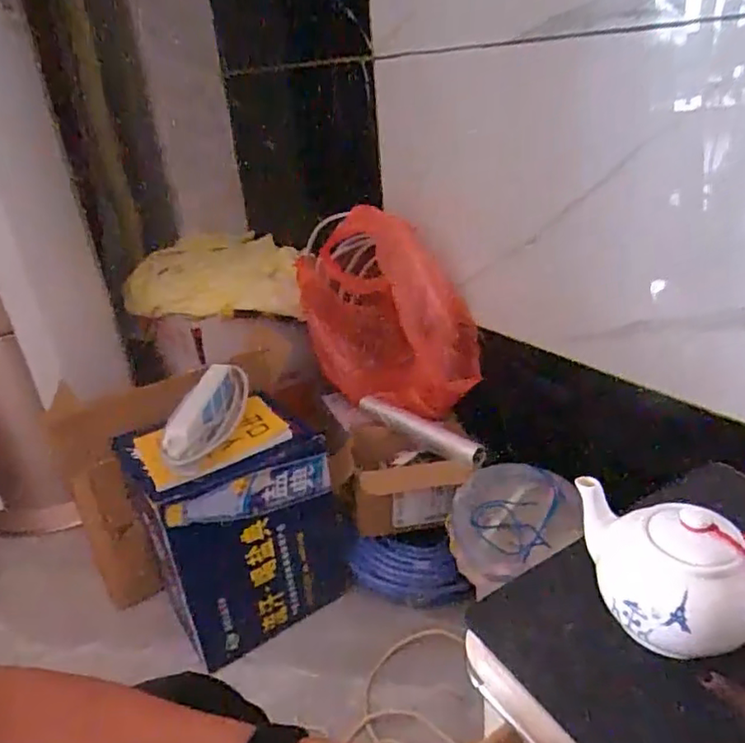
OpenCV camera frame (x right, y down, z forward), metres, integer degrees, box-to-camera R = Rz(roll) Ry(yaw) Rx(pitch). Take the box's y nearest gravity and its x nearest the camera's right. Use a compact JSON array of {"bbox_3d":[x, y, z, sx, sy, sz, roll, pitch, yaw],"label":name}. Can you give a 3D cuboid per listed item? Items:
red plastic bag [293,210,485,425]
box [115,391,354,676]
[{"bbox_3d":[0.026,-0.114,1.100,0.124,0.322,0.395,-26,34,-34],"label":"red plastic bag"},{"bbox_3d":[-0.213,0.224,0.936,0.256,0.304,0.216,-19,30,-24],"label":"box"}]

